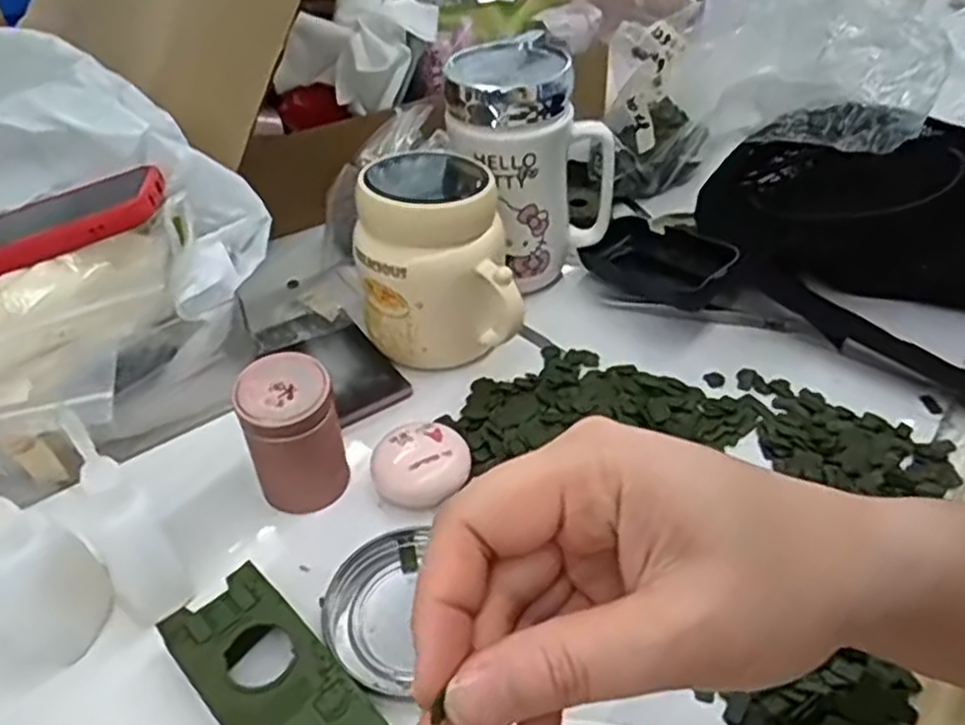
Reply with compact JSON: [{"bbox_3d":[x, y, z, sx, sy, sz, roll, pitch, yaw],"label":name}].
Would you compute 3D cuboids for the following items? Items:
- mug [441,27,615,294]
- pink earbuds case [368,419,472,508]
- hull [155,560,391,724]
[{"bbox_3d":[0.020,-0.121,0.479,0.109,0.131,0.065,-22,44,-21],"label":"mug"},{"bbox_3d":[-0.031,0.051,0.382,0.048,0.019,0.042,-7,41,-6],"label":"pink earbuds case"},{"bbox_3d":[-0.081,0.127,0.301,0.046,0.017,0.104,-33,49,-31],"label":"hull"}]

